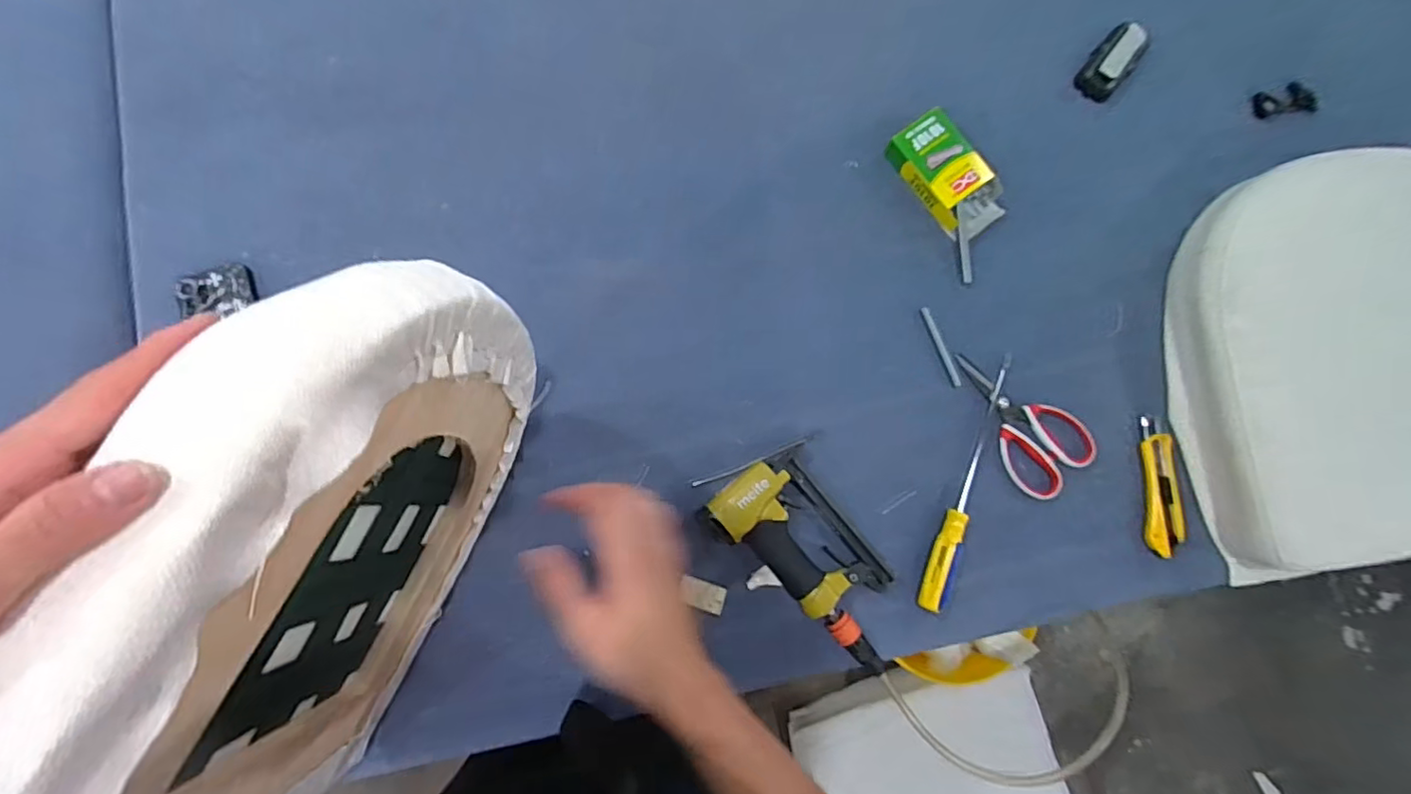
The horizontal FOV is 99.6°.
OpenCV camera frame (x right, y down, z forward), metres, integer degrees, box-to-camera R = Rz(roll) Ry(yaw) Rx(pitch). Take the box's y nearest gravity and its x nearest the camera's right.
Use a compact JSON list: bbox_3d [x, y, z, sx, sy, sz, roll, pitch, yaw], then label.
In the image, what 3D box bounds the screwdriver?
[{"bbox_3d":[0.304,0.094,0.690,0.031,0.026,0.312,21,82,0],"label":"screwdriver"}]

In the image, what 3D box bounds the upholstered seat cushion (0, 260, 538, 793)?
[{"bbox_3d":[-0.243,0.122,0.410,0.062,0.420,0.397,25,81,2],"label":"upholstered seat cushion"}]

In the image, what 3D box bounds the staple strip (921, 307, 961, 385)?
[{"bbox_3d":[0.283,-0.060,0.714,0.011,0.007,0.101,-19,82,-5],"label":"staple strip"}]

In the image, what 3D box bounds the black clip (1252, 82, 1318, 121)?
[{"bbox_3d":[0.757,-0.387,0.783,0.061,0.023,0.045,-9,81,-3],"label":"black clip"}]

